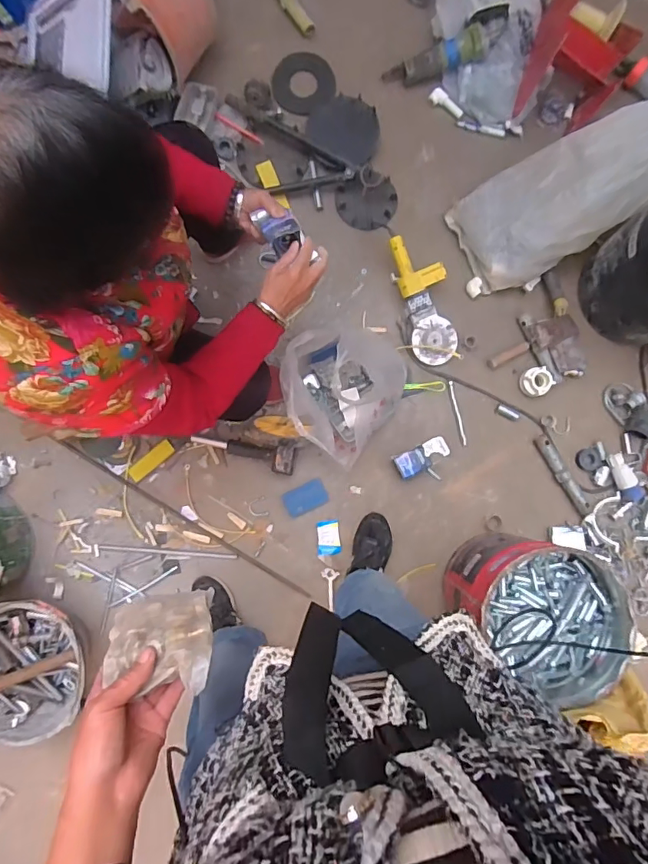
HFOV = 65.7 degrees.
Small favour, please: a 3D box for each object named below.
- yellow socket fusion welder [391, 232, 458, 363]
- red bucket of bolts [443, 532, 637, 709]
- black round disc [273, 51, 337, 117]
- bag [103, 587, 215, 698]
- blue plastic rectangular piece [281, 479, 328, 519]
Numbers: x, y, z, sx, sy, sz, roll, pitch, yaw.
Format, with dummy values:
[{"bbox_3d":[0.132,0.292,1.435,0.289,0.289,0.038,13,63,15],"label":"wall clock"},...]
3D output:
[{"bbox_3d":[0.251,-0.323,1.238,0.120,0.071,0.313,-15,86,-5],"label":"yellow socket fusion welder"},{"bbox_3d":[0.439,0.359,1.080,0.305,0.284,0.301,44,88,0],"label":"red bucket of bolts"},{"bbox_3d":[-0.055,-0.903,1.296,0.162,0.013,0.144,-38,88,-6],"label":"black round disc"},{"bbox_3d":[-0.150,0.188,0.461,0.099,0.099,0.019,-11,123,1],"label":"bag"},{"bbox_3d":[-0.044,0.160,1.213,0.104,0.009,0.063,-26,87,-5],"label":"blue plastic rectangular piece"}]

